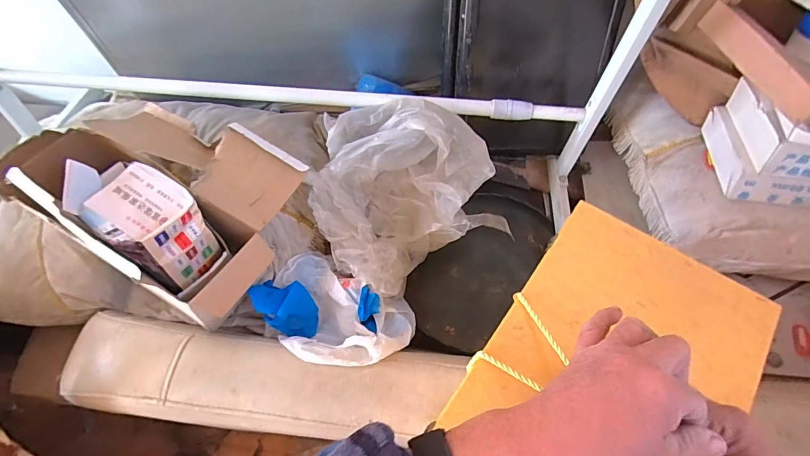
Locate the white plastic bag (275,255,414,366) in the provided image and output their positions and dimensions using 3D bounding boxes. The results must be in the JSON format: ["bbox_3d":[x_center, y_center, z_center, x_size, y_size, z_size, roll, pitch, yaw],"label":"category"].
[{"bbox_3d":[-0.126,0.148,0.737,0.274,0.099,0.177,24,66,12],"label":"white plastic bag"}]

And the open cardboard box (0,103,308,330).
[{"bbox_3d":[-0.390,-0.071,0.693,0.391,0.178,0.289,24,66,12],"label":"open cardboard box"}]

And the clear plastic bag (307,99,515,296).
[{"bbox_3d":[-0.001,-0.075,0.777,0.333,0.191,0.311,-19,64,-9],"label":"clear plastic bag"}]

